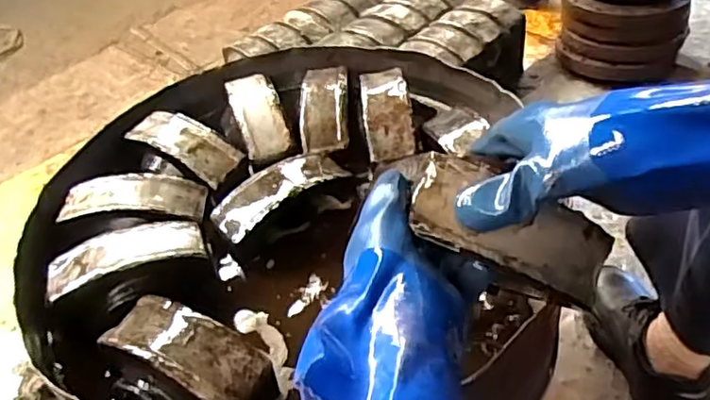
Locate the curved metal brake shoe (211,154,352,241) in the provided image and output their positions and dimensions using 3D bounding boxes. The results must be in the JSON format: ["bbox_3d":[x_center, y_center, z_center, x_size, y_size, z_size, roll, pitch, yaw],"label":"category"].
[{"bbox_3d":[-0.085,-0.014,0.700,0.161,0.034,0.061,-29,48,-21],"label":"curved metal brake shoe"}]

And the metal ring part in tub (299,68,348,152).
[{"bbox_3d":[-0.039,-0.124,0.799,0.060,0.032,0.158,-4,44,3],"label":"metal ring part in tub"}]

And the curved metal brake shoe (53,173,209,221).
[{"bbox_3d":[-0.257,-0.002,0.711,0.162,0.029,0.056,-2,44,5],"label":"curved metal brake shoe"}]

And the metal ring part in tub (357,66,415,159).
[{"bbox_3d":[0.040,-0.117,0.774,0.060,0.034,0.162,-6,44,1],"label":"metal ring part in tub"}]

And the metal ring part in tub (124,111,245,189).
[{"bbox_3d":[-0.213,-0.070,0.772,0.150,0.029,0.057,23,52,27],"label":"metal ring part in tub"}]

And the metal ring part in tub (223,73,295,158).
[{"bbox_3d":[-0.128,-0.114,0.809,0.056,0.035,0.156,-17,45,-10],"label":"metal ring part in tub"}]

